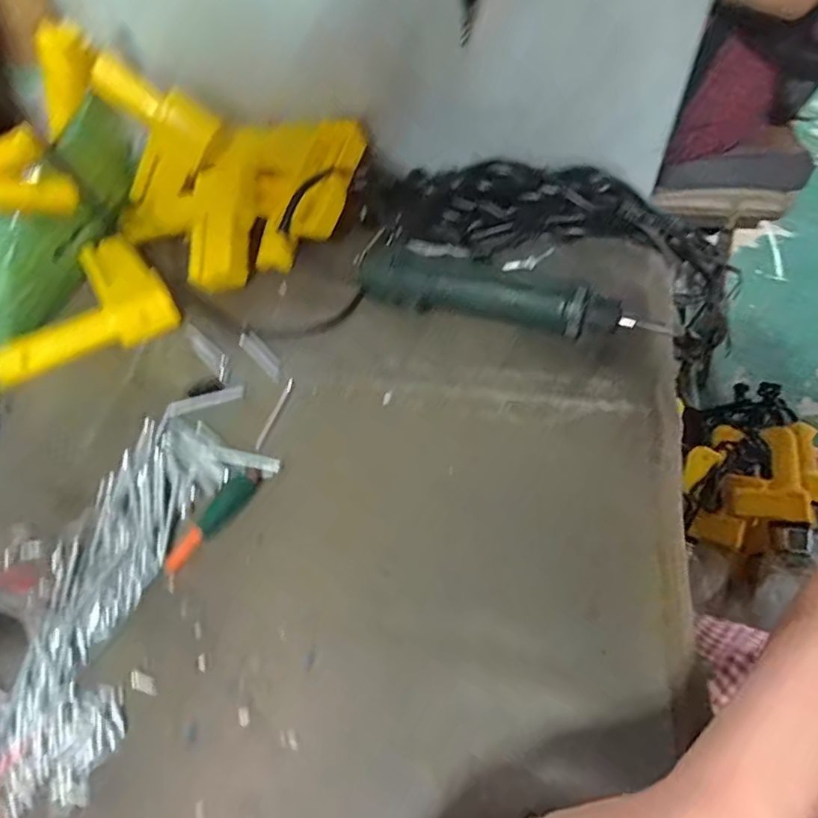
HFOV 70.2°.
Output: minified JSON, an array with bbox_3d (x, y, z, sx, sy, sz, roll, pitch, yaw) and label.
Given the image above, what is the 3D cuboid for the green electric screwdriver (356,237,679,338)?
[{"bbox_3d":[0.071,-0.088,0.460,0.244,0.032,0.046,18,56,17],"label":"green electric screwdriver"}]

